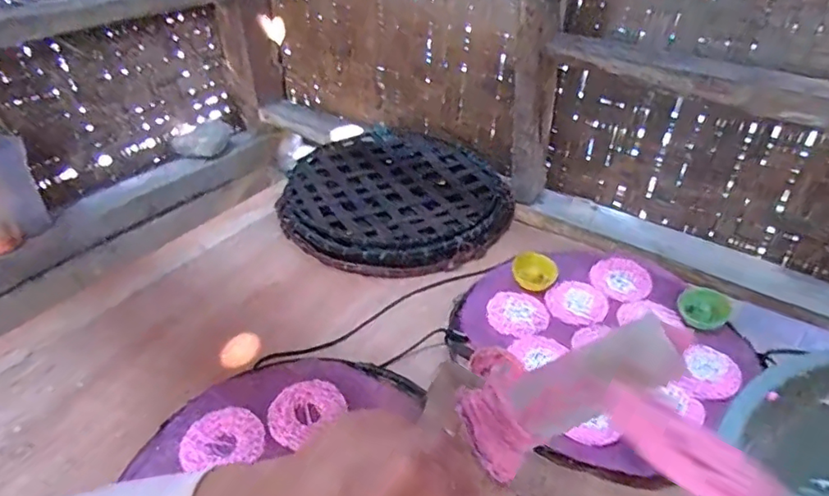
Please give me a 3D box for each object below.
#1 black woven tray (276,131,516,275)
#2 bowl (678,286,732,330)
[{"bbox_3d":[-0.024,-0.105,0.944,0.367,0.029,0.402,6,40,7],"label":"black woven tray"},{"bbox_3d":[0.376,0.078,0.717,0.060,0.028,0.060,0,40,0],"label":"bowl"}]

